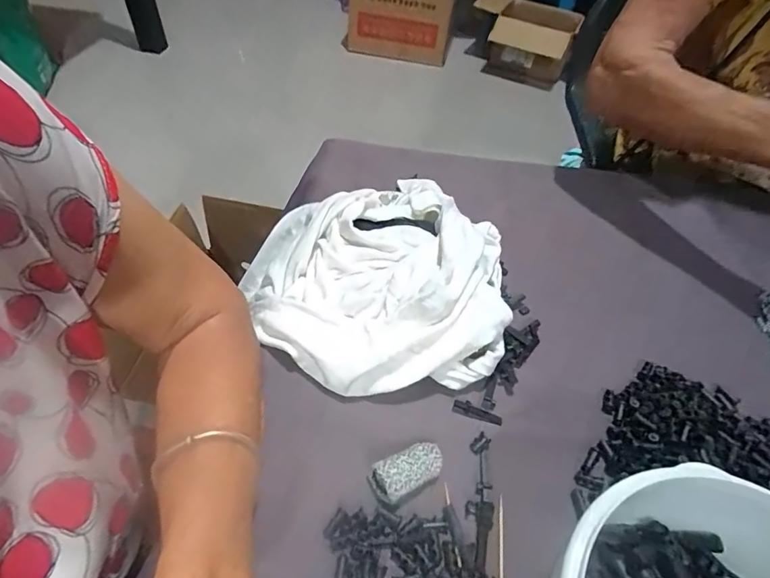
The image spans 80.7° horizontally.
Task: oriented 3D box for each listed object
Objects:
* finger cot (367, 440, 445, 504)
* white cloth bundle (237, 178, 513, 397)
[{"bbox_3d":[0.015,0.117,0.292,0.046,0.016,0.025,-22,56,-21],"label":"finger cot"},{"bbox_3d":[-0.005,-0.013,0.375,0.203,0.063,0.208,2,50,-3],"label":"white cloth bundle"}]

